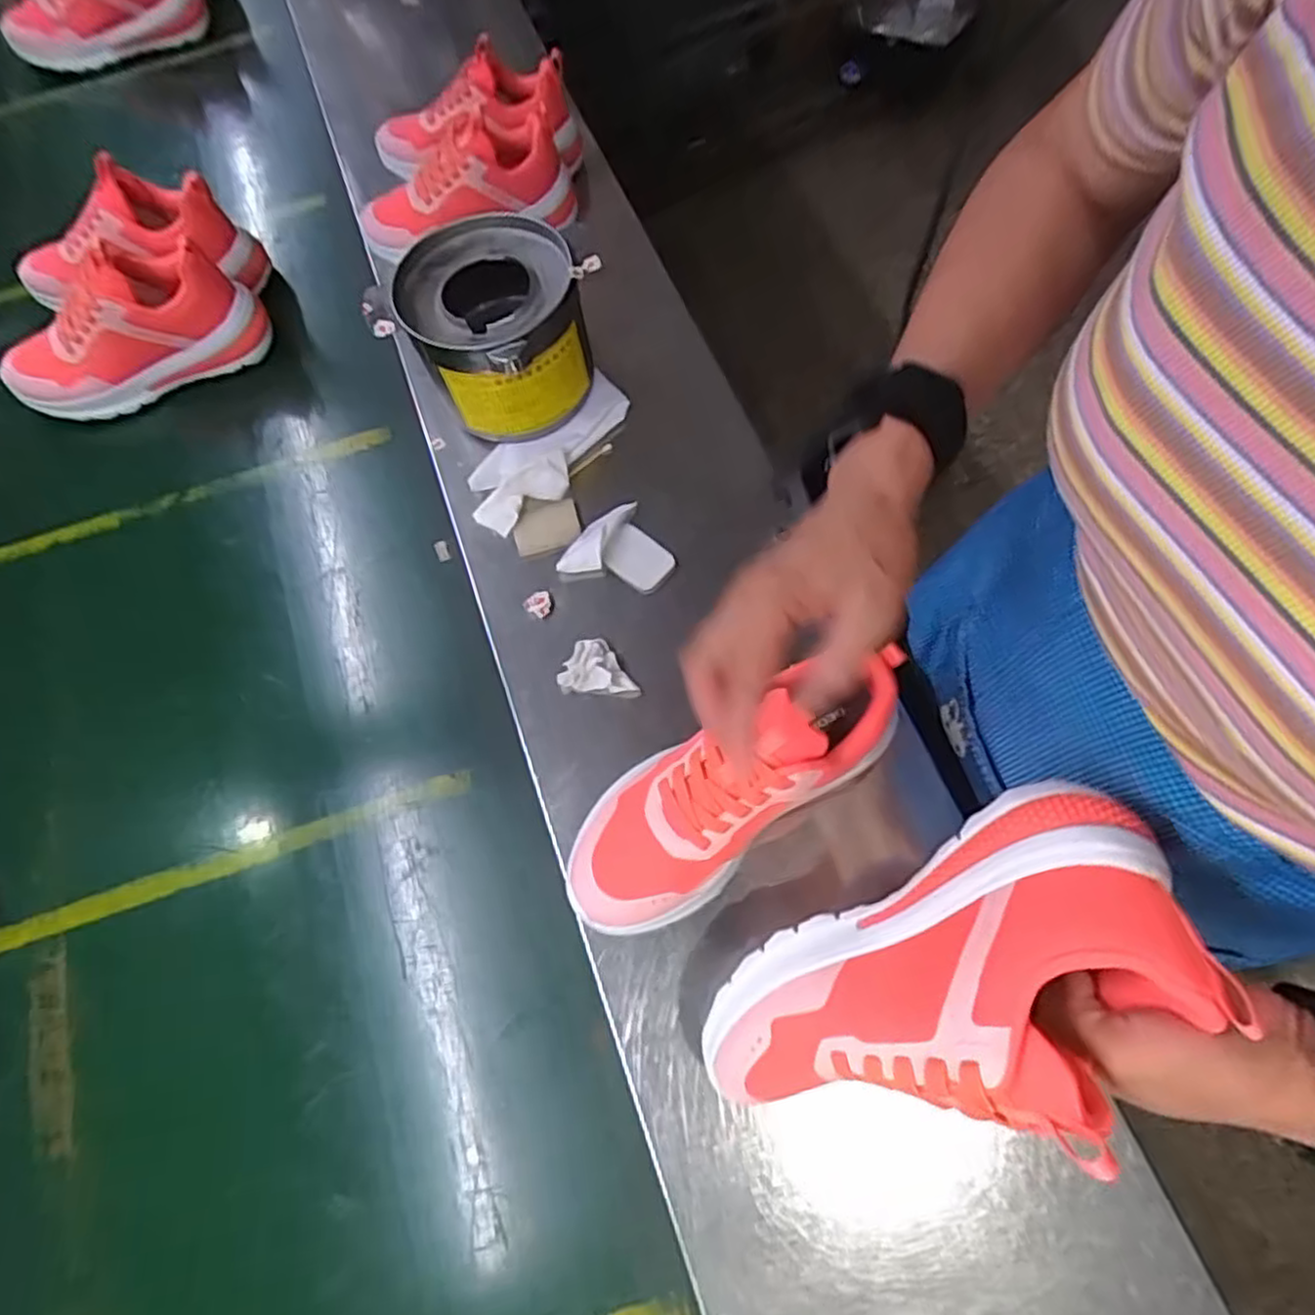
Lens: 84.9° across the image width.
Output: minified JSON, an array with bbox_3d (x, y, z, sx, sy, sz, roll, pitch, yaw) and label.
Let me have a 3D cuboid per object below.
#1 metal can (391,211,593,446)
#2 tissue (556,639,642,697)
[{"bbox_3d":[-0.128,-0.266,0.601,0.133,0.116,0.145,-1,67,3],"label":"metal can"},{"bbox_3d":[-0.043,0.007,0.543,0.059,0.016,0.040,3,68,4],"label":"tissue"}]

